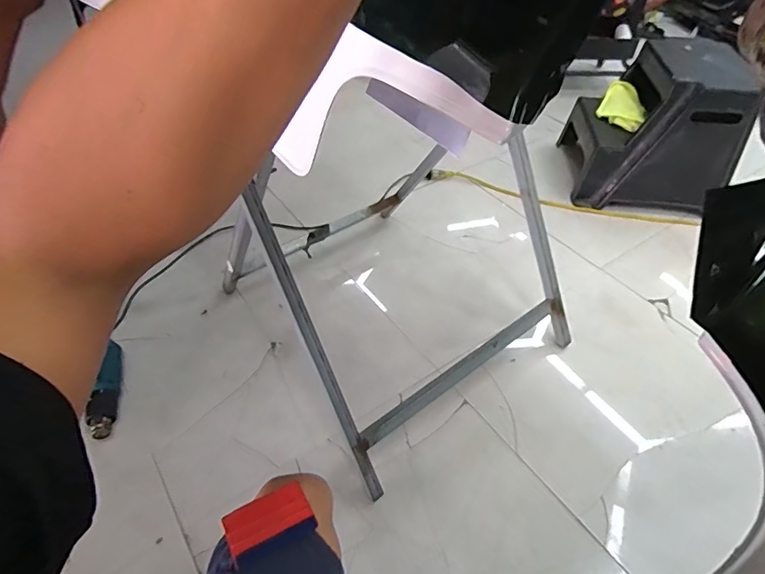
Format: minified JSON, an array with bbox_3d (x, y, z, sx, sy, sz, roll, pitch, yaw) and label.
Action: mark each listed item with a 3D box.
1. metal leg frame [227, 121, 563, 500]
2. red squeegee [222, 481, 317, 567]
[{"bbox_3d":[0.021,-0.095,1.036,0.605,0.495,0.648,-29,53,-27],"label":"metal leg frame"},{"bbox_3d":[-0.136,0.282,0.577,0.096,0.004,0.068,-20,41,-22],"label":"red squeegee"}]

